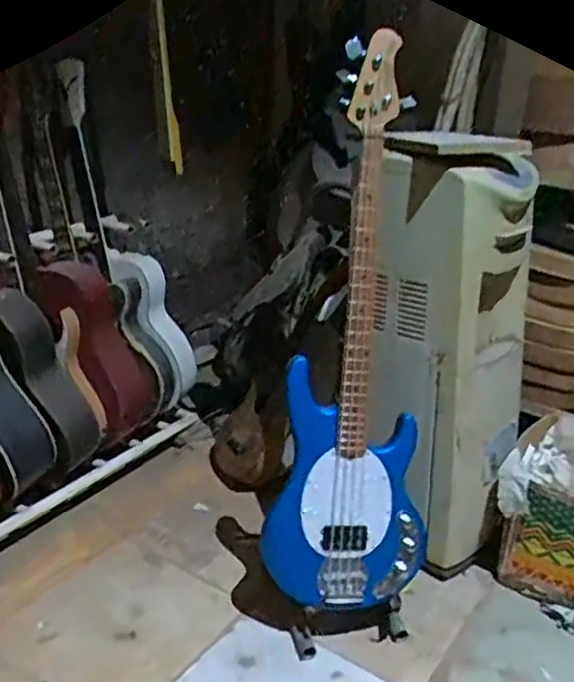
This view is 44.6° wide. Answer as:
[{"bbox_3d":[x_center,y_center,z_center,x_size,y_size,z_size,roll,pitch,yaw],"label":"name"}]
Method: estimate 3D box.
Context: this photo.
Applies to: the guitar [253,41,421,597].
[{"bbox_3d":[0.147,-0.015,1.372,0.325,1.139,0.081,4,3,-1],"label":"guitar"}]

